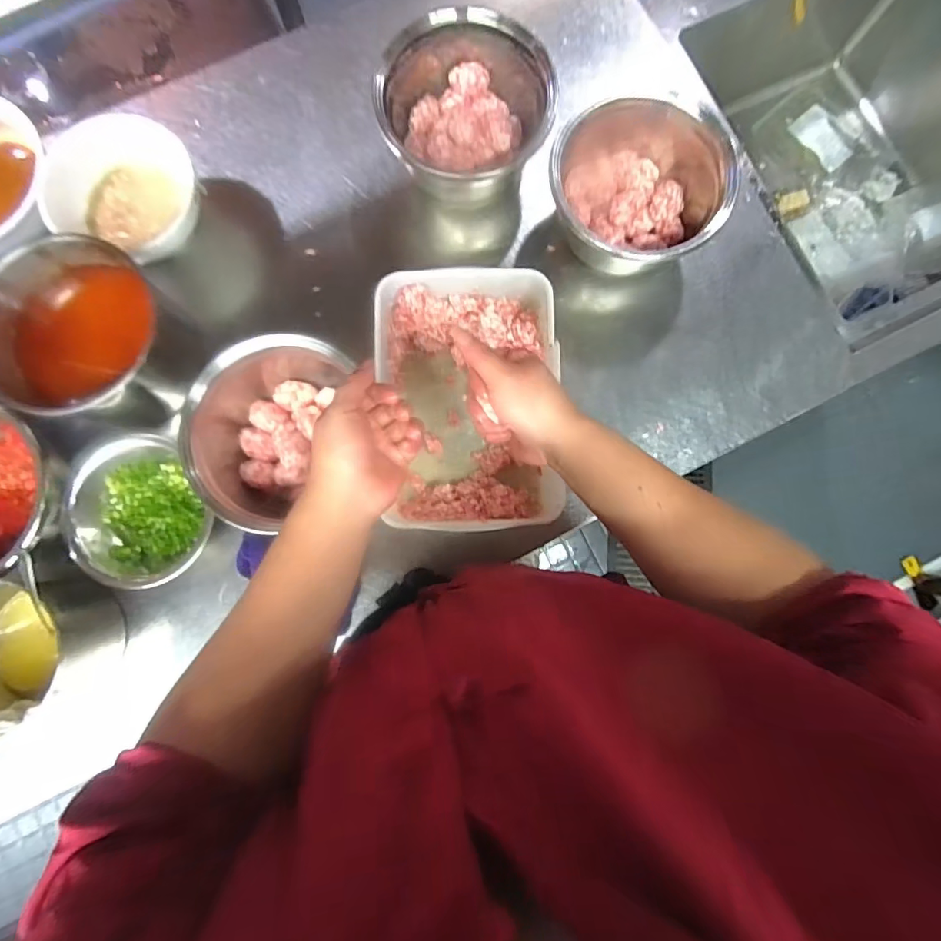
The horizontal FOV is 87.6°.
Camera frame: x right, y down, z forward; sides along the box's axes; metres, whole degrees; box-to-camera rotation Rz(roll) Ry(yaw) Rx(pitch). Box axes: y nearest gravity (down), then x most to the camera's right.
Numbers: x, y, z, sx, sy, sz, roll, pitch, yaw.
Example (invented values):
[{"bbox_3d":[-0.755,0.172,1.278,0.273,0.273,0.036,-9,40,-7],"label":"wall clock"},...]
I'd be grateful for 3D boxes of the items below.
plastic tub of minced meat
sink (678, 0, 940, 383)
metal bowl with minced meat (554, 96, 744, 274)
[{"bbox_3d":[-0.001,-0.080,0.592,0.203,0.094,0.297,-2,84,-1],"label":"plastic tub of minced meat"},{"bbox_3d":[0.642,-0.521,0.819,0.579,0.292,0.637,-25,85,-3],"label":"sink"},{"bbox_3d":[0.201,-0.345,0.612,0.211,0.103,0.193,0,84,0],"label":"metal bowl with minced meat"}]

